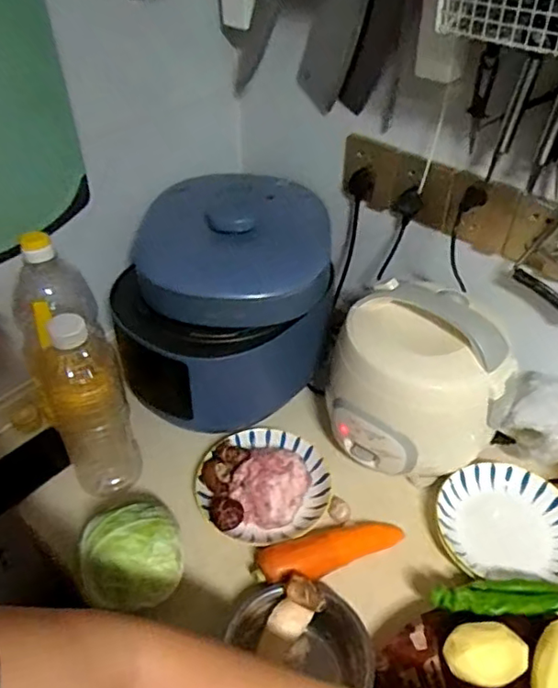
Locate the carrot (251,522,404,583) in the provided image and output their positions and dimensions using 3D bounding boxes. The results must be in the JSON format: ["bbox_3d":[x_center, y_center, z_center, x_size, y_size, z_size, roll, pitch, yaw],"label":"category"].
[{"bbox_3d":[0.060,0.241,0.695,0.186,0.036,0.051,-17,46,-18],"label":"carrot"}]

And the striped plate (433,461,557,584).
[{"bbox_3d":[0.286,0.226,0.733,0.177,0.030,0.153,-2,43,-3],"label":"striped plate"}]

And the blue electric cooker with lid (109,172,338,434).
[{"bbox_3d":[-0.075,-0.076,0.838,0.285,0.233,0.318,0,43,-1],"label":"blue electric cooker with lid"}]

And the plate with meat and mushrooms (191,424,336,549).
[{"bbox_3d":[-0.020,0.172,0.760,0.170,0.065,0.165,0,43,0],"label":"plate with meat and mushrooms"}]

